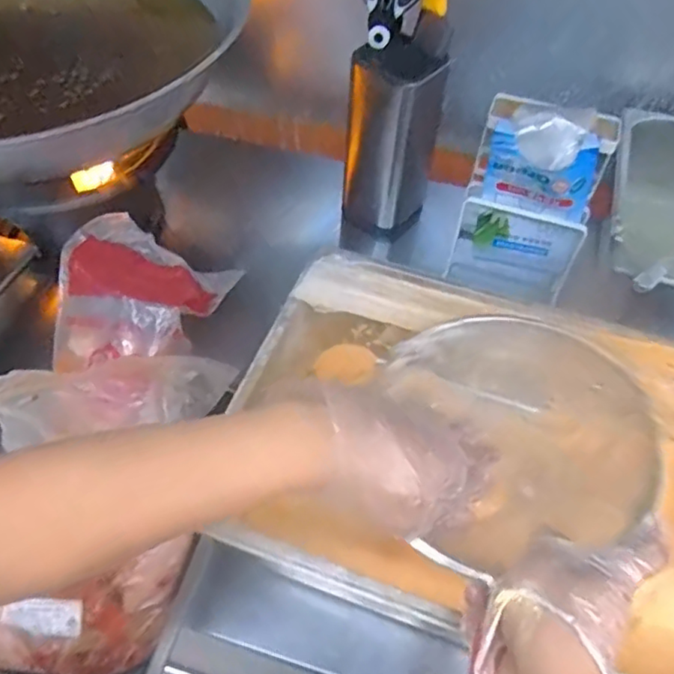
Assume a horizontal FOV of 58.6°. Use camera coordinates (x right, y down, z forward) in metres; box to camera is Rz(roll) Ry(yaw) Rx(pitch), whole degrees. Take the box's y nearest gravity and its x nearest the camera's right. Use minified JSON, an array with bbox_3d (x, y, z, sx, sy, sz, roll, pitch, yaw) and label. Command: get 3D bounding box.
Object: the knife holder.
[{"bbox_3d":[0.071,-0.253,0.808,0.118,0.235,0.095,11,54,6],"label":"knife holder"}]

